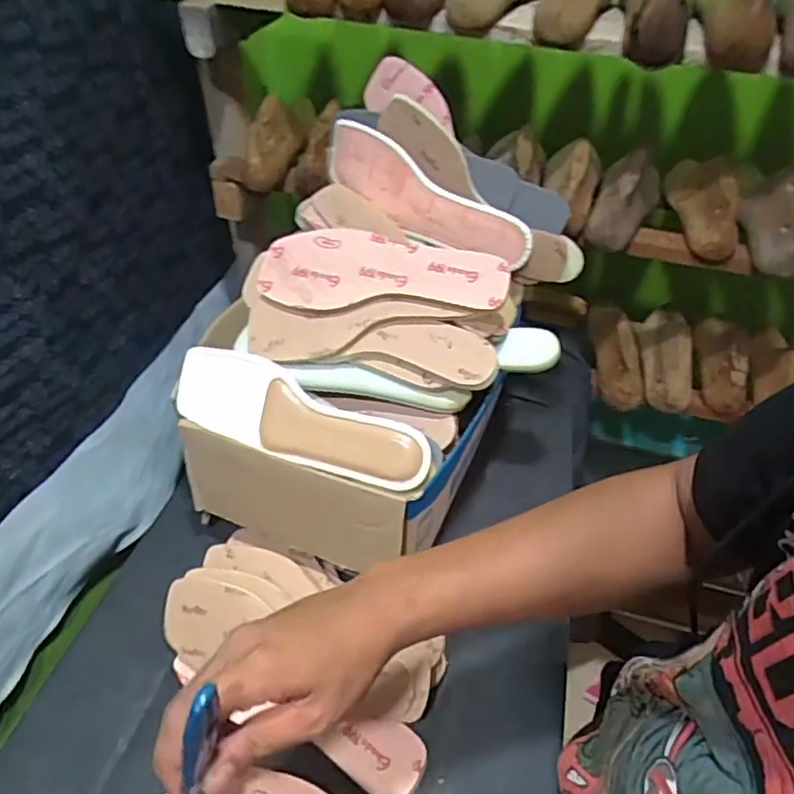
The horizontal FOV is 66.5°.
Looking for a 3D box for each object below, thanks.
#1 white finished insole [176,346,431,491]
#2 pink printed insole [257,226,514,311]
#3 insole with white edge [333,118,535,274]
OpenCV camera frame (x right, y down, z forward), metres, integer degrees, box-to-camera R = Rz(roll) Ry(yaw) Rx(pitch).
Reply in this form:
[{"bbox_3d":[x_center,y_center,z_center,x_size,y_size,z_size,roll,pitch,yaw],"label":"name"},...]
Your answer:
[{"bbox_3d":[-0.089,0.023,0.570,0.242,0.015,0.077,21,88,6],"label":"white finished insole"},{"bbox_3d":[-0.013,-0.118,0.583,0.235,0.011,0.081,8,82,6],"label":"pink printed insole"},{"bbox_3d":[0.031,-0.211,0.655,0.243,0.073,0.029,30,49,3],"label":"insole with white edge"}]

